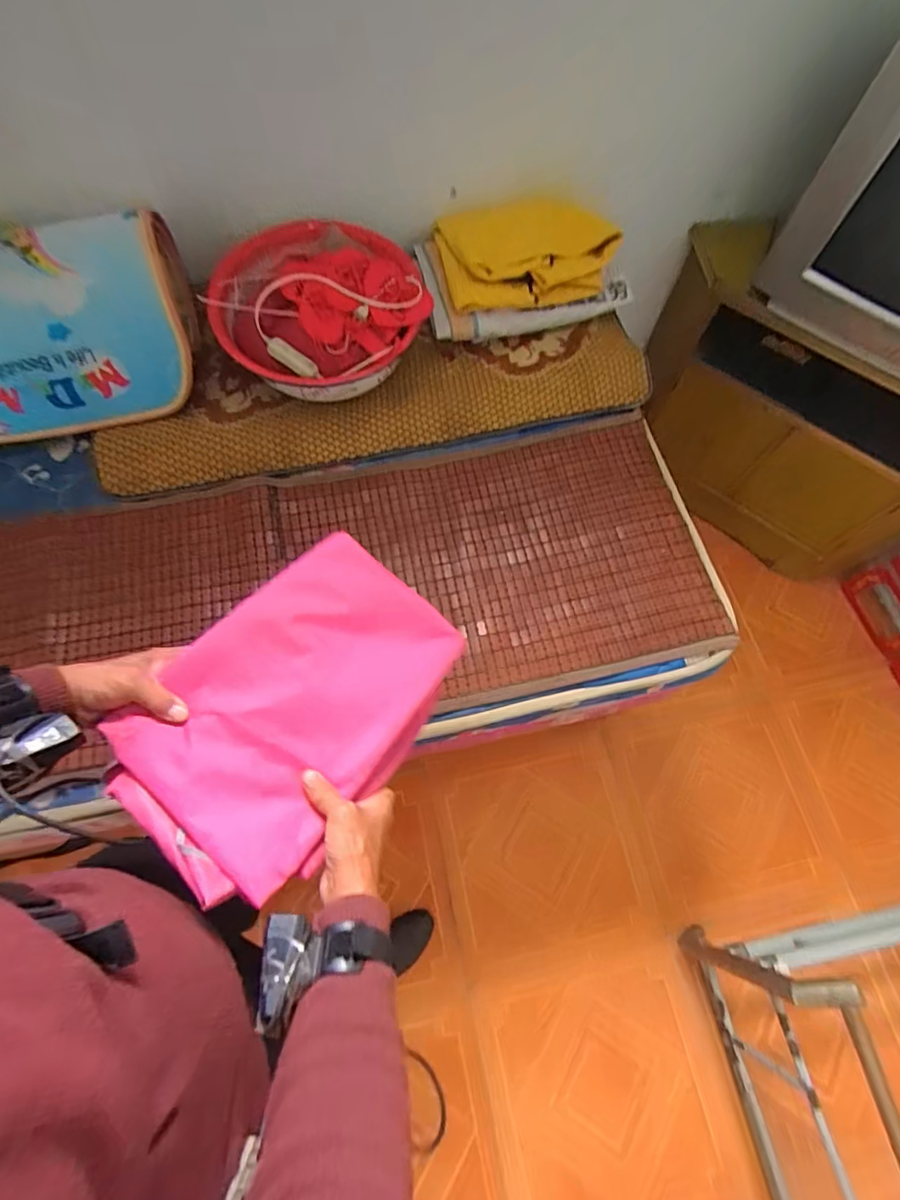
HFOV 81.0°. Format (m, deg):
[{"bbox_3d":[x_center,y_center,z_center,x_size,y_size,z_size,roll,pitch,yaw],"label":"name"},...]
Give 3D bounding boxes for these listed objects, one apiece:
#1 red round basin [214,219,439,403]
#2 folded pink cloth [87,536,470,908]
[{"bbox_3d":[-0.227,-0.536,0.983,0.399,0.178,0.323,-26,71,-12],"label":"red round basin"},{"bbox_3d":[-0.158,0.106,0.554,0.236,0.038,0.346,43,65,4],"label":"folded pink cloth"}]

